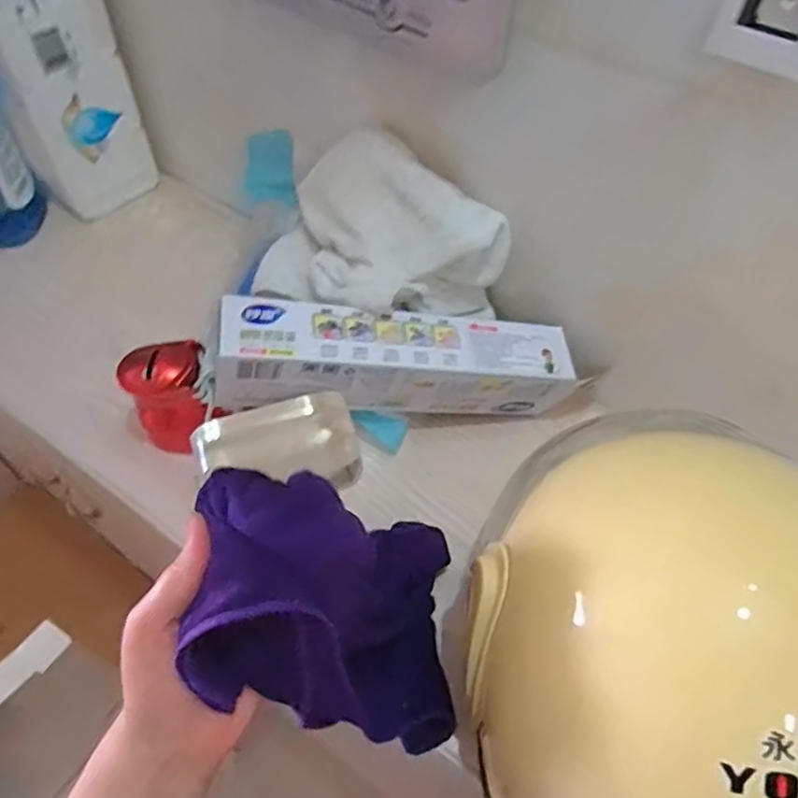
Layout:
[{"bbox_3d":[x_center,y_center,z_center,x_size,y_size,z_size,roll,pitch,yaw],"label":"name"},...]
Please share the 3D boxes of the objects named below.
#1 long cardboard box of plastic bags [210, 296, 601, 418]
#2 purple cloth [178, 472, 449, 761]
[{"bbox_3d":[0.004,-0.025,0.521,0.299,0.079,0.051,3,53,-18],"label":"long cardboard box of plastic bags"},{"bbox_3d":[-0.033,0.120,0.381,0.086,0.223,0.141,-20,55,12],"label":"purple cloth"}]

